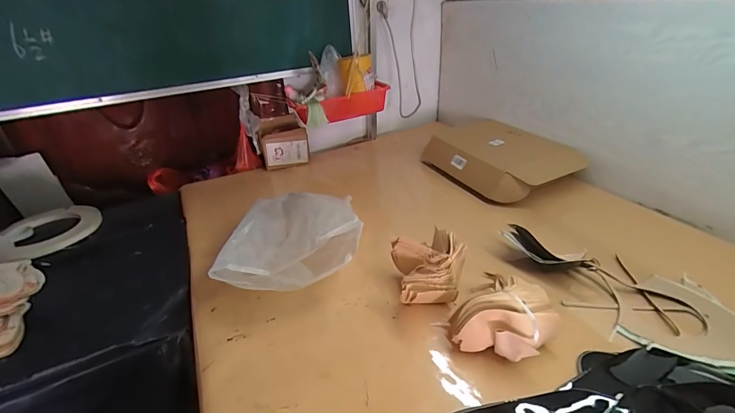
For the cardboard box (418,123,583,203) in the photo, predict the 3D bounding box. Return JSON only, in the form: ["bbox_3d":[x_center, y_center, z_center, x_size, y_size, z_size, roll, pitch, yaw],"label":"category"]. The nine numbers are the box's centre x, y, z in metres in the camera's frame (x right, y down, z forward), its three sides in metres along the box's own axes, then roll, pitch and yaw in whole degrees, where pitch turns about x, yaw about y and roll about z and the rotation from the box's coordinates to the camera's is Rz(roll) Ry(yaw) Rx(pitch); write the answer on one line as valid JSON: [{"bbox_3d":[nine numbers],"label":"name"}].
[{"bbox_3d":[0.388,-0.155,1.078,0.308,0.104,0.430,-17,32,-20],"label":"cardboard box"}]

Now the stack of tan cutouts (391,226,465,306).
[{"bbox_3d":[0.114,0.122,0.645,0.127,0.089,0.151,-6,30,-4],"label":"stack of tan cutouts"}]

